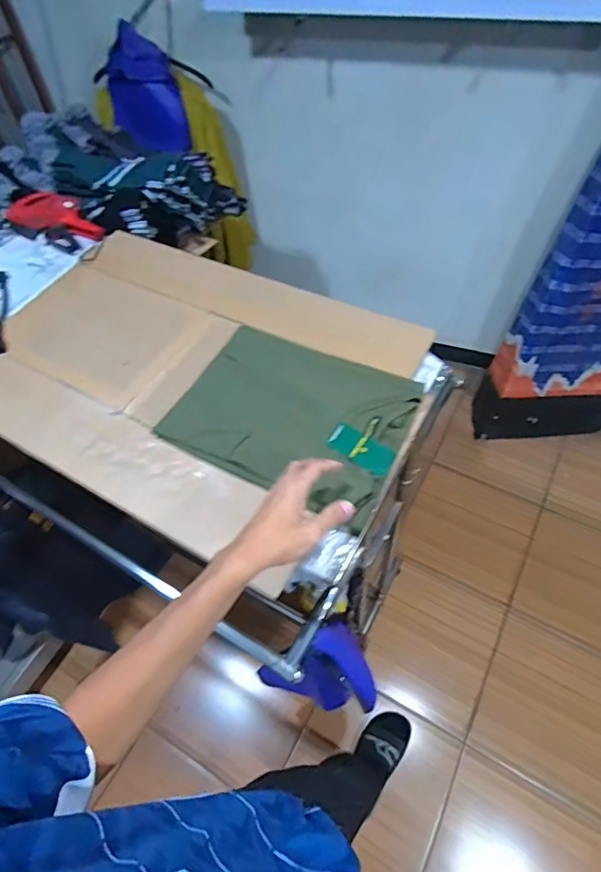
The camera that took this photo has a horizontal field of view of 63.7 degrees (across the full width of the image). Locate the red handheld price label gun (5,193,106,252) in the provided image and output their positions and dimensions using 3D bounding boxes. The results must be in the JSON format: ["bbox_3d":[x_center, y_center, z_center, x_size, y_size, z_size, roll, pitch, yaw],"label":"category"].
[{"bbox_3d":[-0.582,-0.507,1.131,0.158,0.057,0.222,-34,60,-18],"label":"red handheld price label gun"}]

